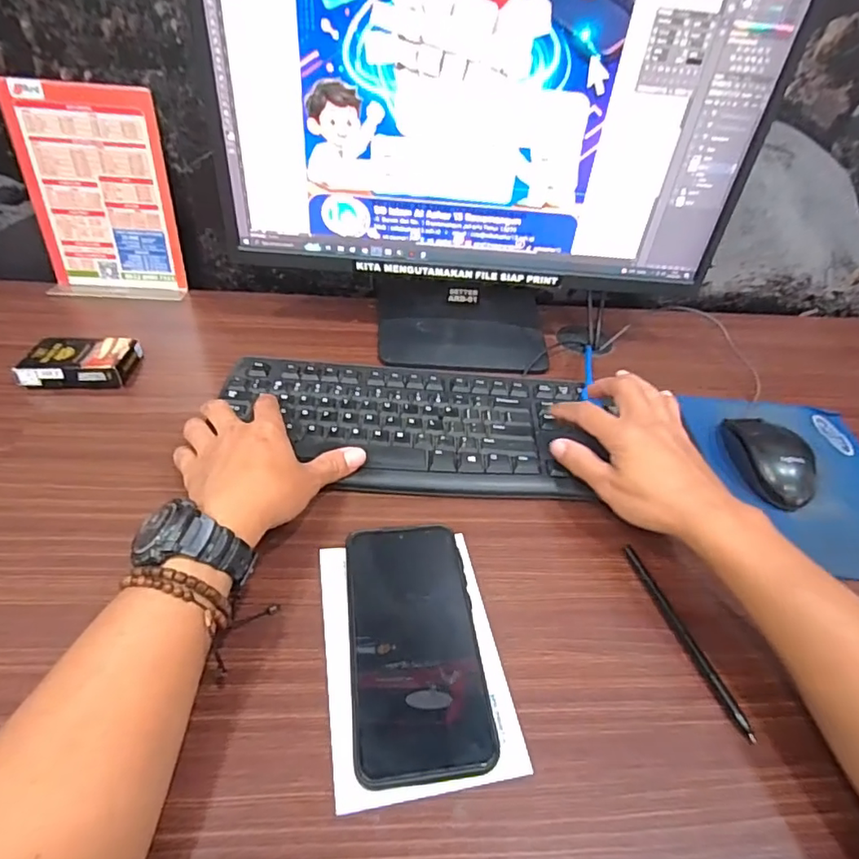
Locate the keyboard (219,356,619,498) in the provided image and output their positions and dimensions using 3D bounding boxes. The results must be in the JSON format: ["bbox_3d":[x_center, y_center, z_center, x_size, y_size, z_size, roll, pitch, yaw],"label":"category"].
[{"bbox_3d":[-0.022,-0.006,0.487,0.320,0.015,0.152,4,43,-3],"label":"keyboard"}]

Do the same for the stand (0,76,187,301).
[{"bbox_3d":[-0.363,-0.254,0.588,0.147,0.203,0.058,1,43,-5],"label":"stand"}]

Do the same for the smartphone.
[{"bbox_3d":[-0.010,0.132,0.342,0.079,0.016,0.159,-2,44,-9],"label":"smartphone"}]

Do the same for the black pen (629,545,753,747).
[{"bbox_3d":[0.171,0.137,0.362,0.006,0.007,0.138,-8,45,-14],"label":"black pen"}]

